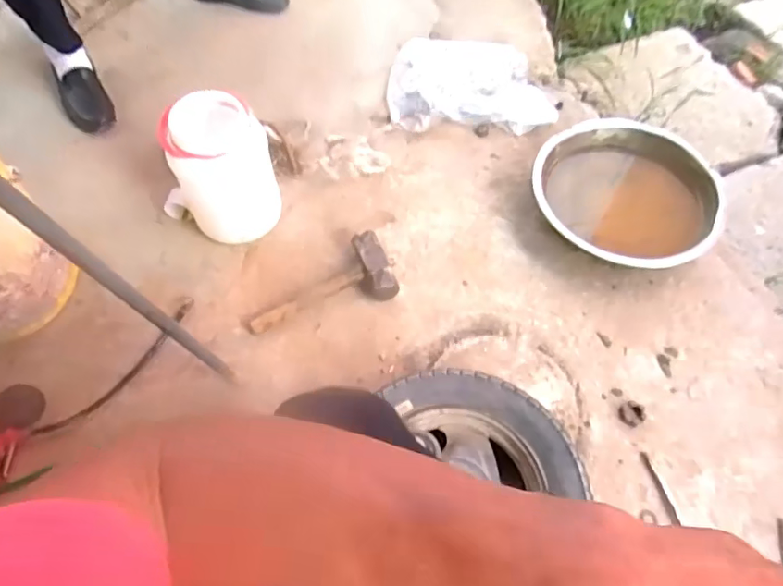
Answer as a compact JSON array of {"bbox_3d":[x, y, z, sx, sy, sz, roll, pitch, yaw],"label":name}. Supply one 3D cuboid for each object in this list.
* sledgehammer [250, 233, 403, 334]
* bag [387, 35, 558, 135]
[{"bbox_3d":[-0.140,-0.011,1.027,0.289,0.061,0.146,-20,61,-12],"label":"sledgehammer"},{"bbox_3d":[0.206,-0.569,1.414,0.408,0.046,0.375,3,59,0],"label":"bag"}]

